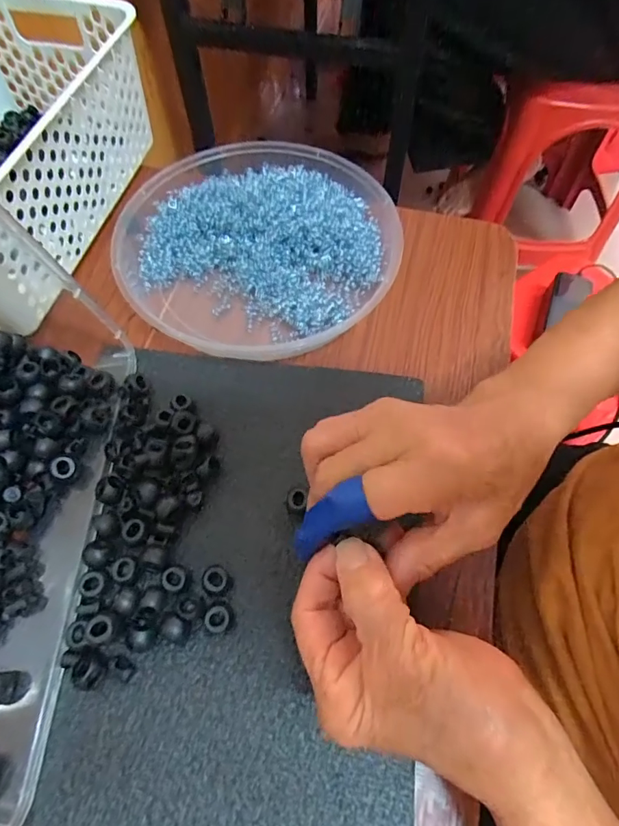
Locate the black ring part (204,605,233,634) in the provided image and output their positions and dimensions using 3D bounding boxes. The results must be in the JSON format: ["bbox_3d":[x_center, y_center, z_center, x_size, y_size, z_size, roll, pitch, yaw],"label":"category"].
[{"bbox_3d":[-0.053,0.119,0.262,0.014,0.010,0.014,1,64,-2],"label":"black ring part"}]

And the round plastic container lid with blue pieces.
[{"bbox_3d":[-0.041,-0.150,0.385,0.231,0.029,0.208,-14,66,-9],"label":"round plastic container lid with blue pieces"}]

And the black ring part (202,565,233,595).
[{"bbox_3d":[-0.056,0.100,0.270,0.016,0.011,0.016,1,64,-2],"label":"black ring part"}]

